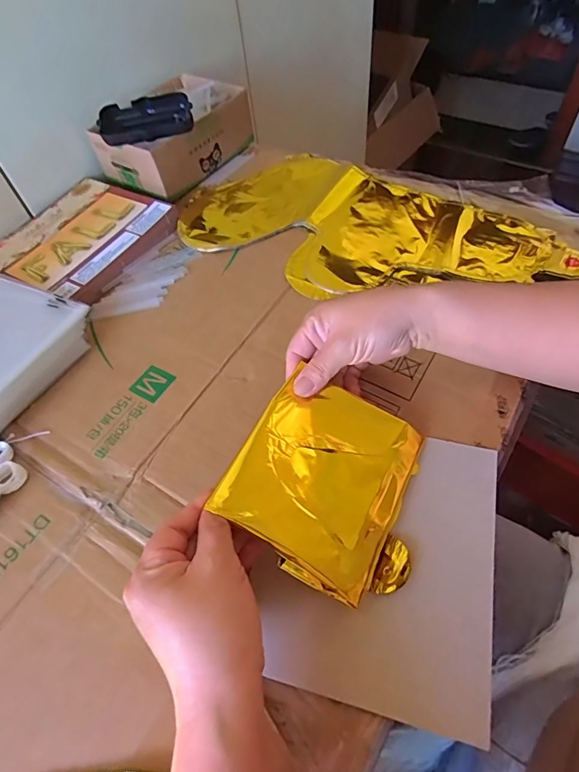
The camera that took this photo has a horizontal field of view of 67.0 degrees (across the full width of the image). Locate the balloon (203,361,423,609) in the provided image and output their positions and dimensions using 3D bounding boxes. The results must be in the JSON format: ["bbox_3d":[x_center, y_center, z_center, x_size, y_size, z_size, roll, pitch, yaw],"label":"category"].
[{"bbox_3d":[0.033,0.069,0.324,0.137,0.016,0.139,30,58,4],"label":"balloon"}]

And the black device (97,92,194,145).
[{"bbox_3d":[-0.172,-0.321,0.526,0.107,0.025,0.055,-17,56,-5],"label":"black device"}]

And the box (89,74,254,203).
[{"bbox_3d":[-0.154,-0.341,0.587,0.131,0.061,0.190,27,63,22],"label":"box"}]

